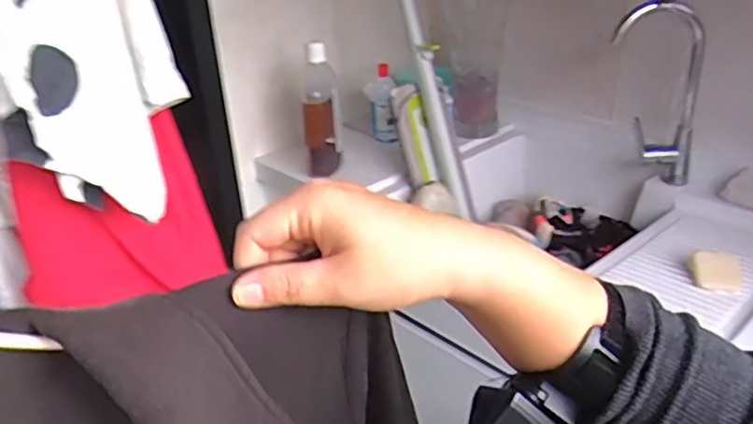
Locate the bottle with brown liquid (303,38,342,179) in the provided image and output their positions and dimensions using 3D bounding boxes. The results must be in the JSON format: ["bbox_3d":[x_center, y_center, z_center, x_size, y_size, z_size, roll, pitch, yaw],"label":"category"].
[{"bbox_3d":[-0.116,-0.211,1.328,0.071,0.257,0.072,-4,27,1],"label":"bottle with brown liquid"}]

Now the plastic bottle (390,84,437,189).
[{"bbox_3d":[0.075,-0.161,1.323,0.067,0.215,0.048,-16,4,-22],"label":"plastic bottle"}]

